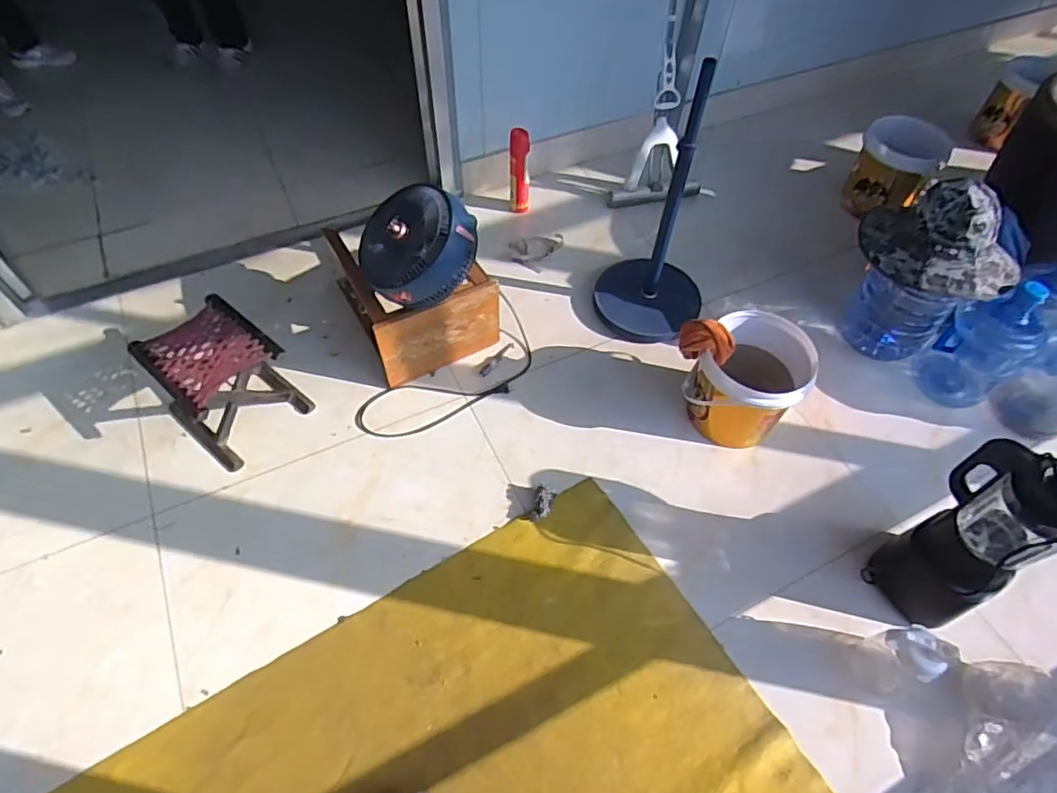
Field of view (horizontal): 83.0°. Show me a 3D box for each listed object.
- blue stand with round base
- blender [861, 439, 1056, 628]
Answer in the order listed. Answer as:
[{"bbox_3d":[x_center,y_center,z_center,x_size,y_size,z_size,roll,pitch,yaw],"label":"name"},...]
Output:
[{"bbox_3d":[0.349,-0.492,1.519,0.291,0.639,0.288,13,49,11],"label":"blue stand with round base"},{"bbox_3d":[0.833,0.255,1.105,0.156,0.373,0.196,-30,55,-25],"label":"blender"}]

